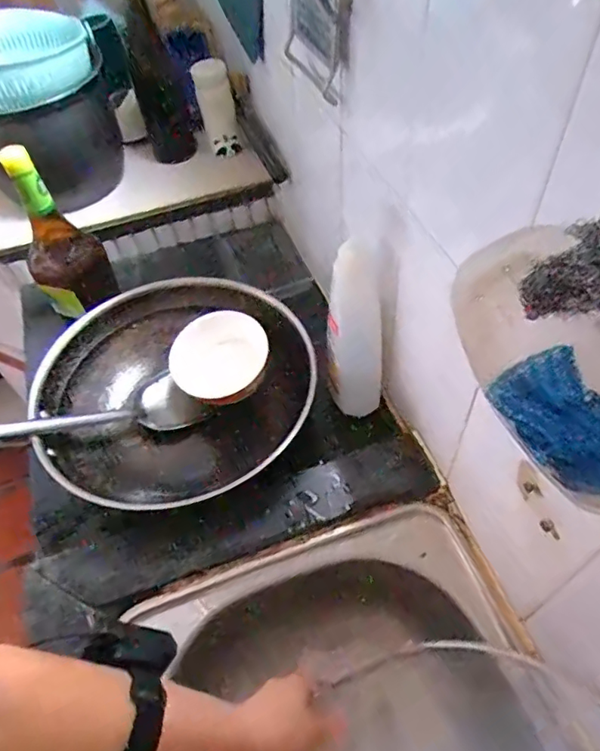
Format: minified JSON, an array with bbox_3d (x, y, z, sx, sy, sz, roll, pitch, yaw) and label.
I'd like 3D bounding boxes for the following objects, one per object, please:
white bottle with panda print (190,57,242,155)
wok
[{"bbox_3d":[-0.129,-0.414,0.839,0.052,0.155,0.044,-9,52,-3],"label":"white bottle with panda print"},{"bbox_3d":[-0.148,0.022,0.644,0.314,0.086,0.323,-2,52,2],"label":"wok"}]

